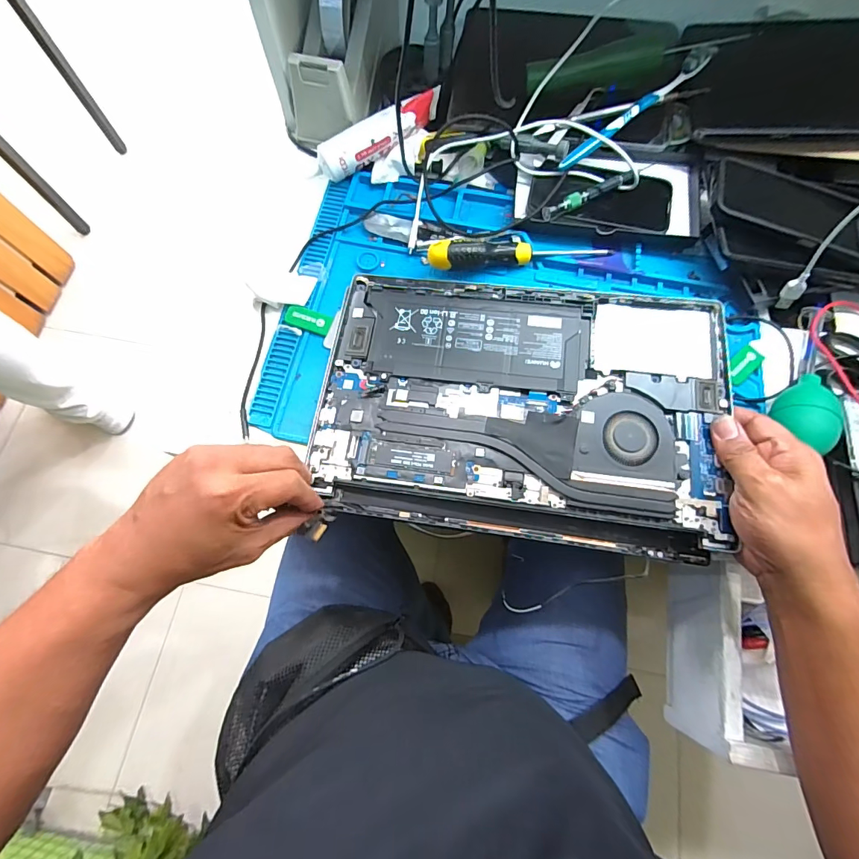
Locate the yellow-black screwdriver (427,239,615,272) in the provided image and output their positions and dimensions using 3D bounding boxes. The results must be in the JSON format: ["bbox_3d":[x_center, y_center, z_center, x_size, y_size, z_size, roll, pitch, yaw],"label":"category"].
[{"bbox_3d":[0.097,-0.182,0.440,0.201,0.028,0.021,-8,72,-16],"label":"yellow-black screwdriver"}]

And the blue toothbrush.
[{"bbox_3d":[0.217,-0.334,0.438,0.189,0.016,0.020,-37,76,2],"label":"blue toothbrush"}]

